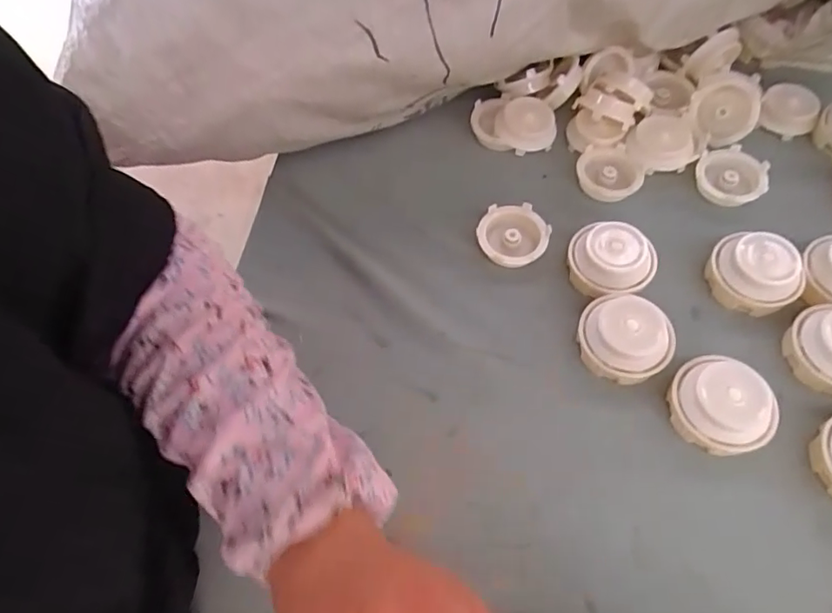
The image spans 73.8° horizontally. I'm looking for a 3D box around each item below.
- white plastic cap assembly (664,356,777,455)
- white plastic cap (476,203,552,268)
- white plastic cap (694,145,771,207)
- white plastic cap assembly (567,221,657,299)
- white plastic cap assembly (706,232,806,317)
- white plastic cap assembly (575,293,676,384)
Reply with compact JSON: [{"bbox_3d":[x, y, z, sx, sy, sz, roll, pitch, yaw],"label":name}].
[{"bbox_3d":[0.197,0.065,0.359,0.059,0.038,0.052,27,64,16],"label":"white plastic cap assembly"},{"bbox_3d":[0.076,-0.055,0.435,0.054,0.019,0.048,0,60,1],"label":"white plastic cap"},{"bbox_3d":[0.260,-0.107,0.460,0.052,0.019,0.054,-1,60,1],"label":"white plastic cap"},{"bbox_3d":[0.144,-0.033,0.413,0.060,0.038,0.049,24,64,14],"label":"white plastic cap assembly"},{"bbox_3d":[0.246,-0.025,0.402,0.059,0.046,0.047,34,66,19],"label":"white plastic cap assembly"},{"bbox_3d":[0.144,0.021,0.385,0.055,0.039,0.056,10,61,7],"label":"white plastic cap assembly"}]

